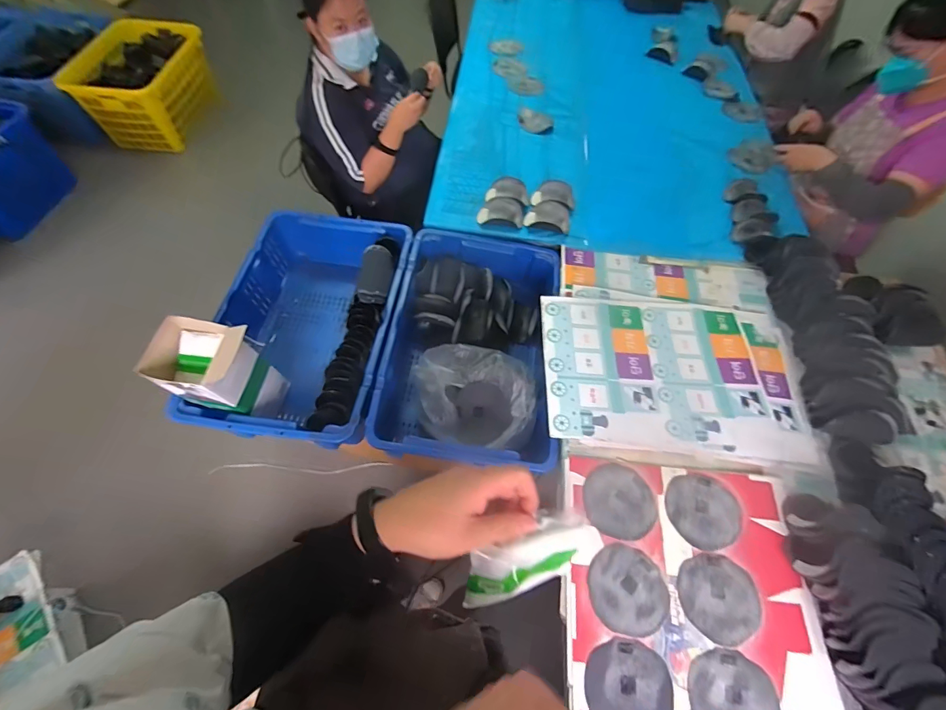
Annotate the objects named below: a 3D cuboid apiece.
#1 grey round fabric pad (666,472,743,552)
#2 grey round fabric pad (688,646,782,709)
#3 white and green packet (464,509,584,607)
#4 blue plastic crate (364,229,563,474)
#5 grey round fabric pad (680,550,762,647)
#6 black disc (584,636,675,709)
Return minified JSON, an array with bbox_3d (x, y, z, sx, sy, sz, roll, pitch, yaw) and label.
[{"bbox_3d":[0.479,0.318,0.851,0.143,0.018,0.147,1,60,-2],"label":"grey round fabric pad"},{"bbox_3d":[0.444,0.591,0.698,0.139,0.013,0.151,1,60,-2],"label":"grey round fabric pad"},{"bbox_3d":[0.050,0.208,0.405,0.116,0.123,0.021,-13,39,-14],"label":"white and green packet"},{"bbox_3d":[0.003,-0.026,1.114,0.421,0.193,0.663,9,60,2],"label":"blue plastic crate"},{"bbox_3d":[0.467,0.458,0.772,0.151,0.012,0.144,1,60,-2],"label":"grey round fabric pad"},{"bbox_3d":[0.267,0.574,0.695,0.151,0.014,0.144,1,60,-2],"label":"black disc"}]

